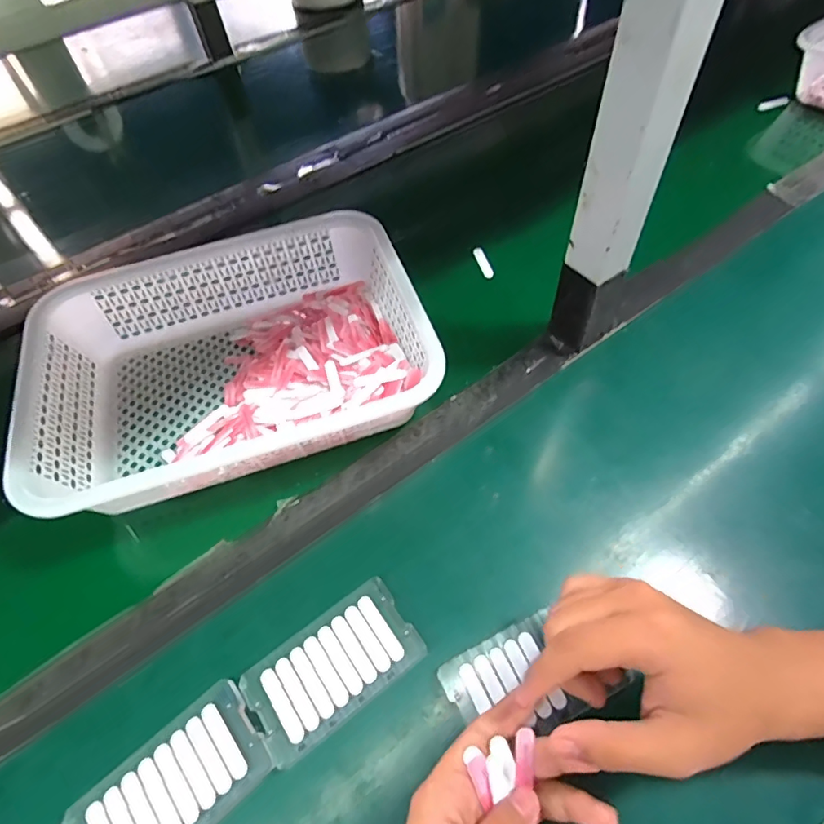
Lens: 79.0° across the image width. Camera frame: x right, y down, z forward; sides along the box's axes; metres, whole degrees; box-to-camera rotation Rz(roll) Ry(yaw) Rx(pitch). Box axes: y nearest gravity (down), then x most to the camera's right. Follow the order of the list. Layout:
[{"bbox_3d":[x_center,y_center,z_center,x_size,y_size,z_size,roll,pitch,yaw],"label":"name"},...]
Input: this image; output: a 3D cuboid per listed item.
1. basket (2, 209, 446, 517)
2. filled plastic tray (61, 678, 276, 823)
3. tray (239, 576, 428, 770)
[{"bbox_3d":[-0.170,-0.052,0.489,0.357,0.080,0.251,-17,56,-7],"label":"basket"},{"bbox_3d":[-0.158,0.248,0.330,0.120,0.014,0.068,-36,61,-19],"label":"filled plastic tray"},{"bbox_3d":[-0.057,0.184,0.363,0.120,0.011,0.069,-33,60,-17],"label":"tray"}]

